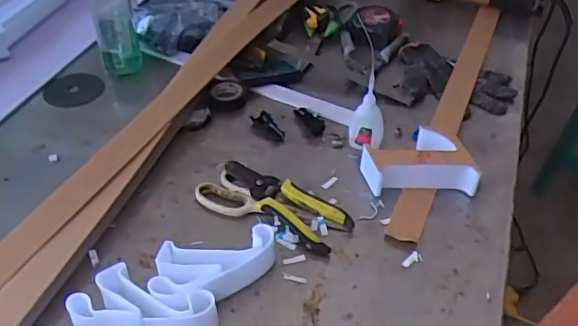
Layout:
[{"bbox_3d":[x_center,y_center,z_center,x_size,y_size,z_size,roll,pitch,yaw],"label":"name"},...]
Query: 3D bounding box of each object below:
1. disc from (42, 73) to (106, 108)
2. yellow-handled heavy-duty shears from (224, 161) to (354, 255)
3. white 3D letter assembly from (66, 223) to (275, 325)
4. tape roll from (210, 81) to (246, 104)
[{"bbox_3d":[-0.327,-0.111,0.880,0.088,0.010,0.074,-32,58,-29],"label":"disc"},{"bbox_3d":[-0.007,0.043,0.688,0.170,0.025,0.064,31,49,30],"label":"yellow-handled heavy-duty shears"},{"bbox_3d":[-0.108,0.130,0.572,0.206,0.041,0.104,-9,42,-12],"label":"white 3D letter assembly"},{"bbox_3d":[-0.094,-0.107,0.864,0.048,0.012,0.047,1,41,-1],"label":"tape roll"}]

